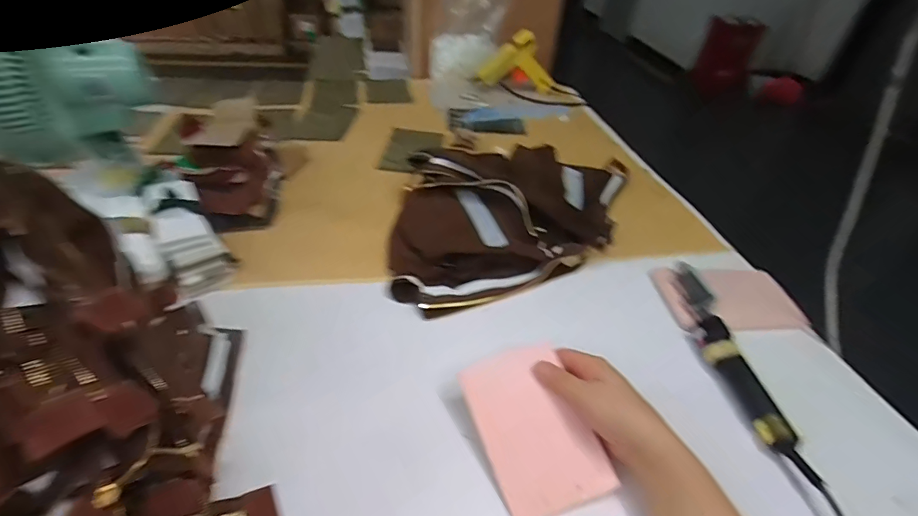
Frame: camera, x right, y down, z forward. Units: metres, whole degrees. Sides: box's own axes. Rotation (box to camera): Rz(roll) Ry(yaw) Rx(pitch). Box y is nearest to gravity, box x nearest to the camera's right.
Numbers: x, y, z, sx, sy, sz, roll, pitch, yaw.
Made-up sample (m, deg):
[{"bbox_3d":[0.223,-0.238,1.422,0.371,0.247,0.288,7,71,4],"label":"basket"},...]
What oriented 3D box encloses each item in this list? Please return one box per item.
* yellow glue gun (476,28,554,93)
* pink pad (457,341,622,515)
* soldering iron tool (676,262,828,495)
[{"bbox_3d":[0.147,-0.487,1.155,0.203,0.145,0.050,2,39,-4],"label":"yellow glue gun"},{"bbox_3d":[0.072,0.162,0.438,0.100,0.006,0.149,-20,63,-8],"label":"pink pad"},{"bbox_3d":[0.312,0.113,0.531,0.040,0.029,0.288,1,39,-5],"label":"soldering iron tool"}]

